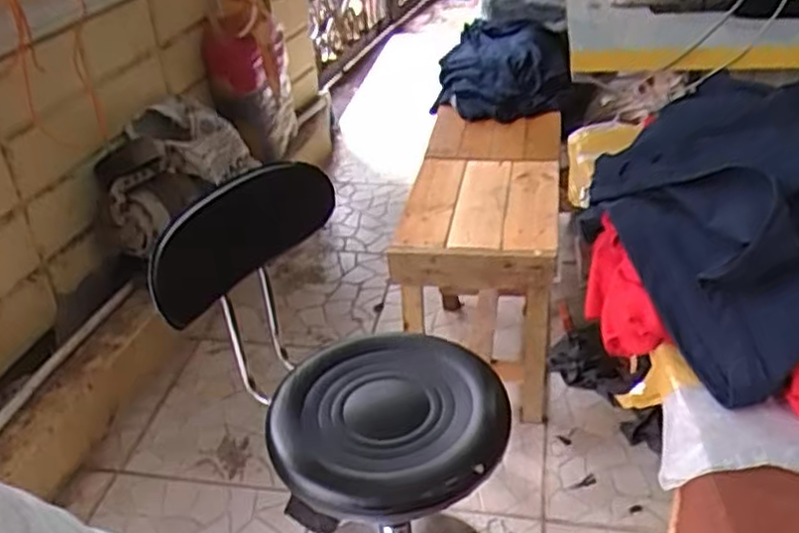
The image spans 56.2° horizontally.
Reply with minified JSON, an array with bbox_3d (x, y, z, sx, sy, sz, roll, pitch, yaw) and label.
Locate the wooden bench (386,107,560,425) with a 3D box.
[{"bbox_3d":[0.195,-0.042,1.680,0.289,0.417,0.637,3,34,11],"label":"wooden bench"}]

